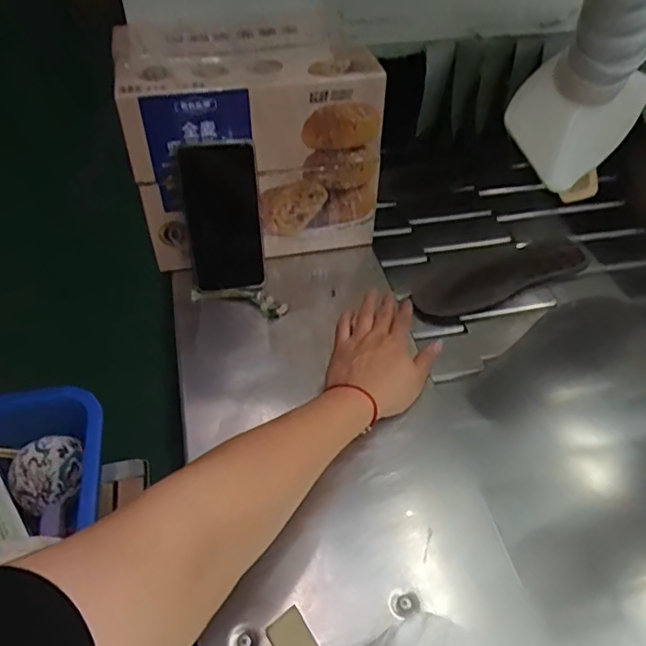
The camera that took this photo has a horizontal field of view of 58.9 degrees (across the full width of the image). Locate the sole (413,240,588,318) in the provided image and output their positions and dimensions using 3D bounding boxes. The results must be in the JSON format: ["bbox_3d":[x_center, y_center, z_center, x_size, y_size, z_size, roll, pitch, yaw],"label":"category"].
[{"bbox_3d":[0.231,-0.060,0.739,0.255,0.013,0.073,-17,50,-17],"label":"sole"}]

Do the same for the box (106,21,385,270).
[{"bbox_3d":[-0.082,-0.207,0.665,0.261,0.205,0.178,-8,45,-9],"label":"box"}]

